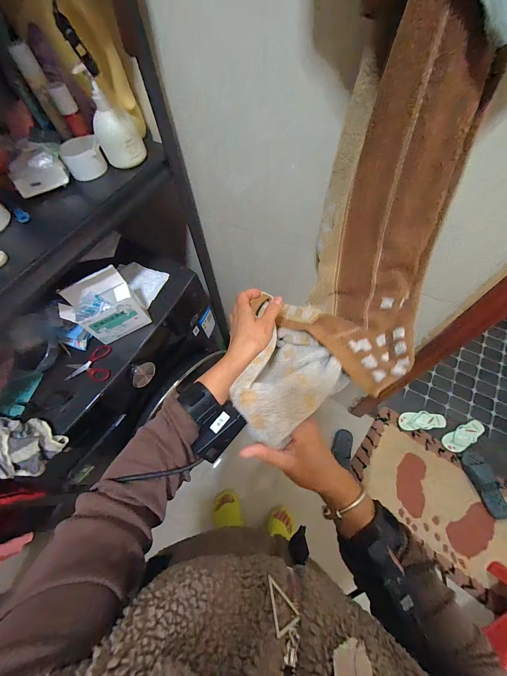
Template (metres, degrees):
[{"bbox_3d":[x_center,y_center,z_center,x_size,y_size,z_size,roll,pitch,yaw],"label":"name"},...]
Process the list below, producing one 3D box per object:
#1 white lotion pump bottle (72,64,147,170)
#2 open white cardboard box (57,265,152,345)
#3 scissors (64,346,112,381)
[{"bbox_3d":[-0.253,-0.383,0.490,0.075,0.113,0.059,-24,64,-9],"label":"white lotion pump bottle"},{"bbox_3d":[-0.320,-0.065,0.583,0.137,0.130,0.073,-27,64,-10],"label":"open white cardboard box"},{"bbox_3d":[-0.370,0.065,0.603,0.096,0.011,0.084,-16,63,-4],"label":"scissors"}]

